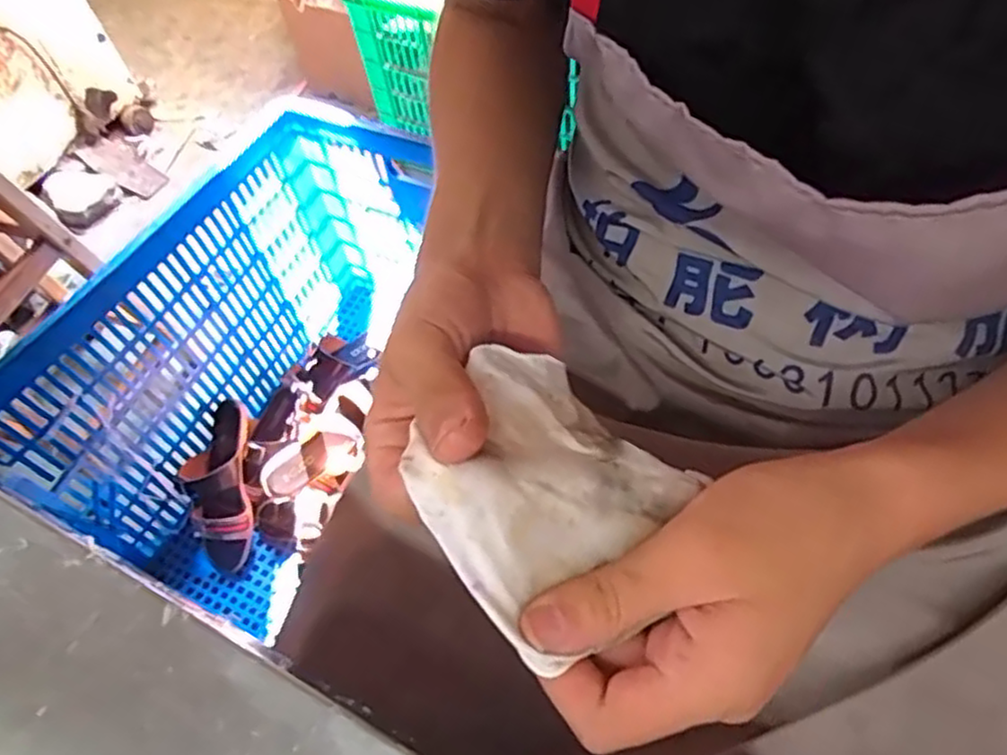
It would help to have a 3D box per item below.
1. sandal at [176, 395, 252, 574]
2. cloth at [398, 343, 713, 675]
[{"bbox_3d":[-0.424,0.155,1.057,0.102,0.085,0.250,-5,78,-4],"label":"sandal"},{"bbox_3d":[0.011,0.031,0.241,0.082,0.039,0.082,-39,64,-24],"label":"cloth"}]

